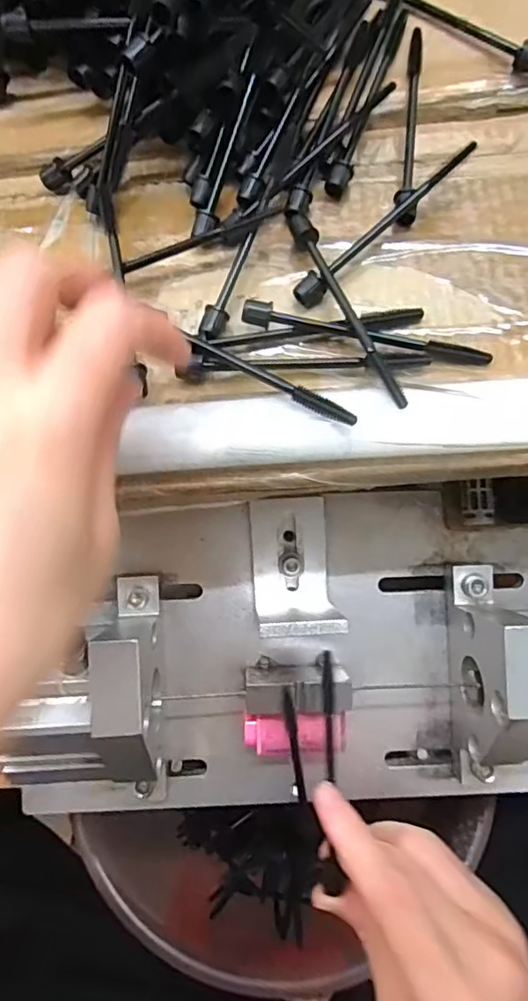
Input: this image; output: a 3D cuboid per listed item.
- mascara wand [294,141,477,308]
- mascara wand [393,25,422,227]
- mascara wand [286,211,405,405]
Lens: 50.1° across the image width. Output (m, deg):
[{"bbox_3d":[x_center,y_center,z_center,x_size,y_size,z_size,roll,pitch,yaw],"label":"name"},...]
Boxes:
[{"bbox_3d":[0.057,-0.124,0.244,0.116,0.016,0.009,-43,76,-10],"label":"mascara wand"},{"bbox_3d":[0.066,-0.169,0.258,0.009,0.015,0.101,5,73,3],"label":"mascara wand"},{"bbox_3d":[0.033,-0.078,0.226,0.009,0.014,0.102,-22,74,-5],"label":"mascara wand"}]

